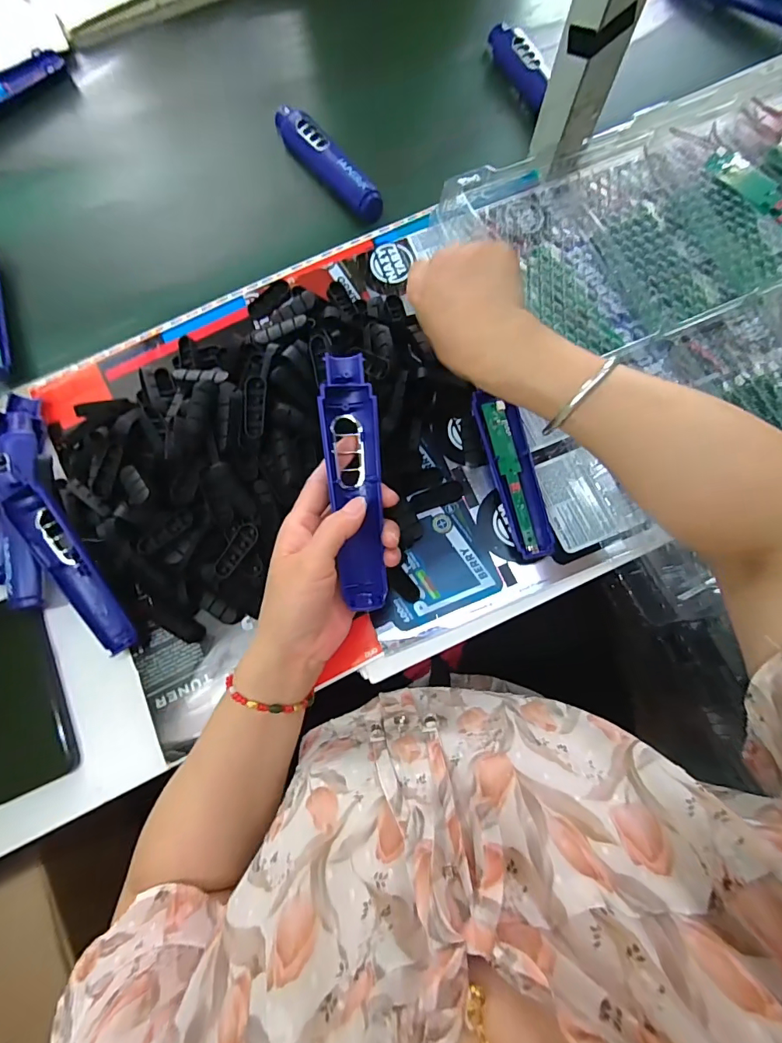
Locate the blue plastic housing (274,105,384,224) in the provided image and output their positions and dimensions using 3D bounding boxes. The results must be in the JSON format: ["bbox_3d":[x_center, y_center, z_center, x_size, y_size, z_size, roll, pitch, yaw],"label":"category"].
[{"bbox_3d":[-0.073,-0.394,0.490,0.037,0.031,0.172,-34,80,-6],"label":"blue plastic housing"}]

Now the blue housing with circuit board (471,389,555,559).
[{"bbox_3d":[0.105,-0.042,0.393,0.040,0.021,0.150,-10,78,-1],"label":"blue housing with circuit board"}]

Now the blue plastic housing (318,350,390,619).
[{"bbox_3d":[-0.024,-0.026,0.313,0.037,0.020,0.173,-5,92,0],"label":"blue plastic housing"}]

